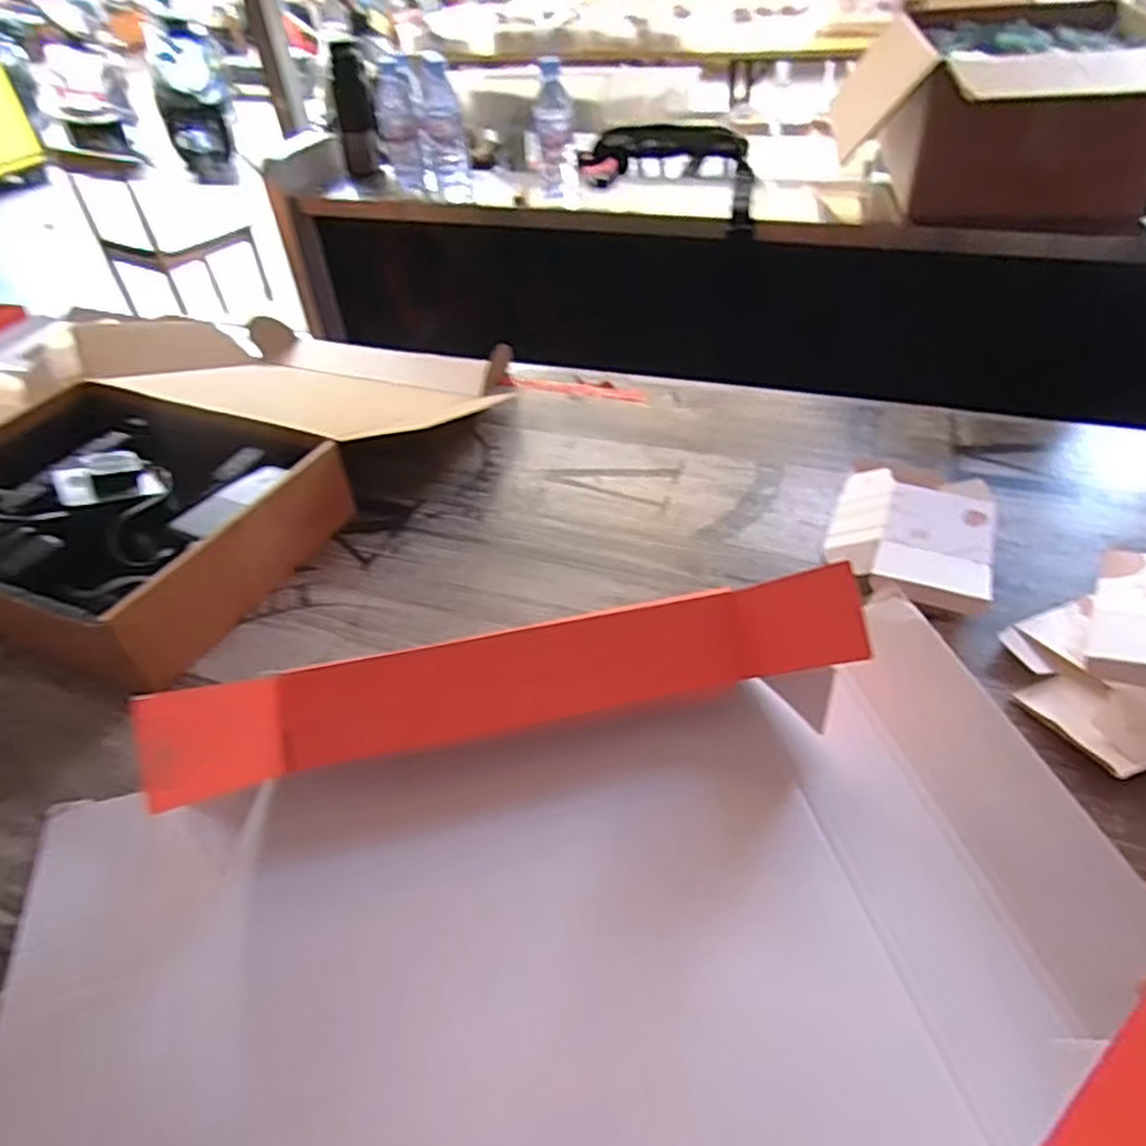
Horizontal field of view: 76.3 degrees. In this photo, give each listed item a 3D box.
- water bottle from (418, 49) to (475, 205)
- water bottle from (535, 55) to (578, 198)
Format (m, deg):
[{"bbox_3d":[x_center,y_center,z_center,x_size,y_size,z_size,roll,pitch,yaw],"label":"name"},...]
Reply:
[{"bbox_3d":[-0.219,-0.744,1.245,0.068,0.210,0.076,-10,44,-5],"label":"water bottle"},{"bbox_3d":[-0.027,-0.683,1.133,0.061,0.174,0.050,-2,44,4],"label":"water bottle"}]

